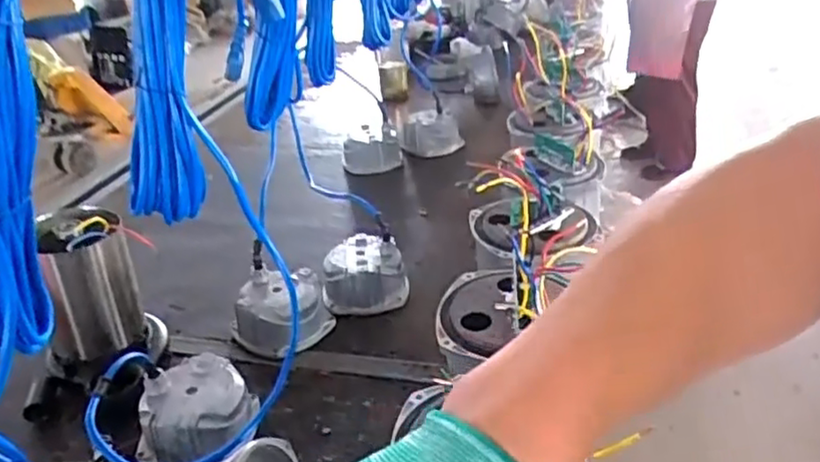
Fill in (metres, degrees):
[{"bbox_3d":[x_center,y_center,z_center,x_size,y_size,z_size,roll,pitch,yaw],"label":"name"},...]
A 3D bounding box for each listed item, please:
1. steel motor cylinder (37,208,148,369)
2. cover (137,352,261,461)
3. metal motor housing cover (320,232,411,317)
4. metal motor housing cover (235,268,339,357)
[{"bbox_3d":[-0.423,0.068,0.891,0.117,0.183,0.106,-18,31,-23],"label":"steel motor cylinder"},{"bbox_3d":[-0.243,0.214,0.794,0.114,0.076,0.125,5,30,18],"label":"cover"},{"bbox_3d":[-0.071,0.063,1.042,0.128,0.070,0.115,-8,29,-5],"label":"metal motor housing cover"},{"bbox_3d":[-0.182,0.117,0.964,0.142,0.074,0.114,-13,30,-13],"label":"metal motor housing cover"}]

